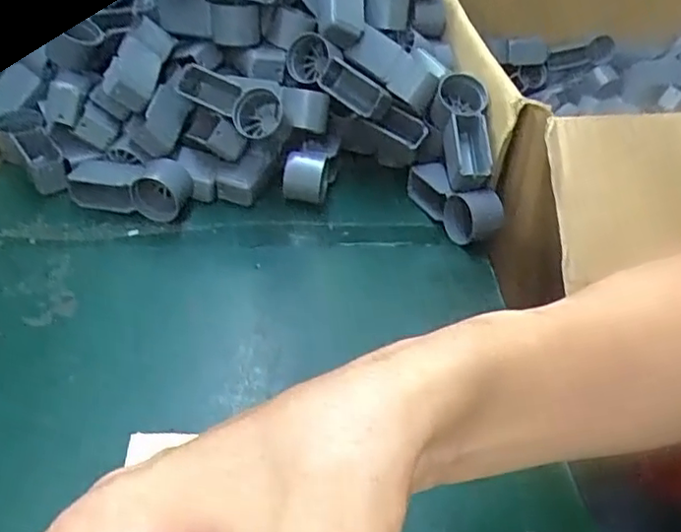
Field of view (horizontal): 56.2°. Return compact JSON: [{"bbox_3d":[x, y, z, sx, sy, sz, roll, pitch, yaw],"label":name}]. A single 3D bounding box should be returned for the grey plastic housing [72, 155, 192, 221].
[{"bbox_3d":[-0.170,-0.066,0.512,0.101,0.034,0.037,11,42,6],"label":"grey plastic housing"}]

